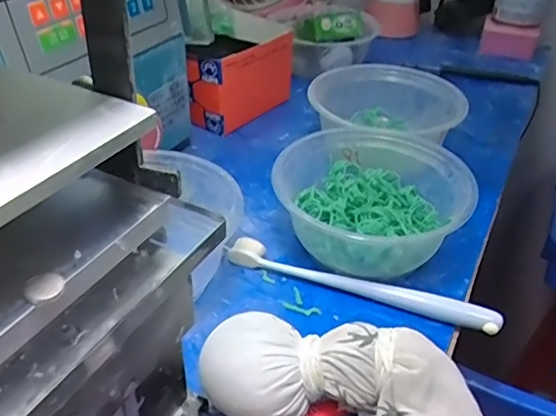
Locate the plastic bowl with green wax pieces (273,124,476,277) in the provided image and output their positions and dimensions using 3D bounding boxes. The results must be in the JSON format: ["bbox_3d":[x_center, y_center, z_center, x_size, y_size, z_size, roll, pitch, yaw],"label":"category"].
[{"bbox_3d":[0.064,0.003,0.399,0.132,0.066,0.121,2,37,-2],"label":"plastic bowl with green wax pieces"}]

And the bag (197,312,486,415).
[{"bbox_3d":[0.037,0.094,0.287,0.147,0.051,0.059,8,37,6],"label":"bag"}]

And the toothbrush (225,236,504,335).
[{"bbox_3d":[0.053,0.051,0.374,0.182,0.019,0.015,16,38,16],"label":"toothbrush"}]

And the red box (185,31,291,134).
[{"bbox_3d":[-0.031,-0.128,0.564,0.042,0.076,0.121,28,43,29],"label":"red box"}]

